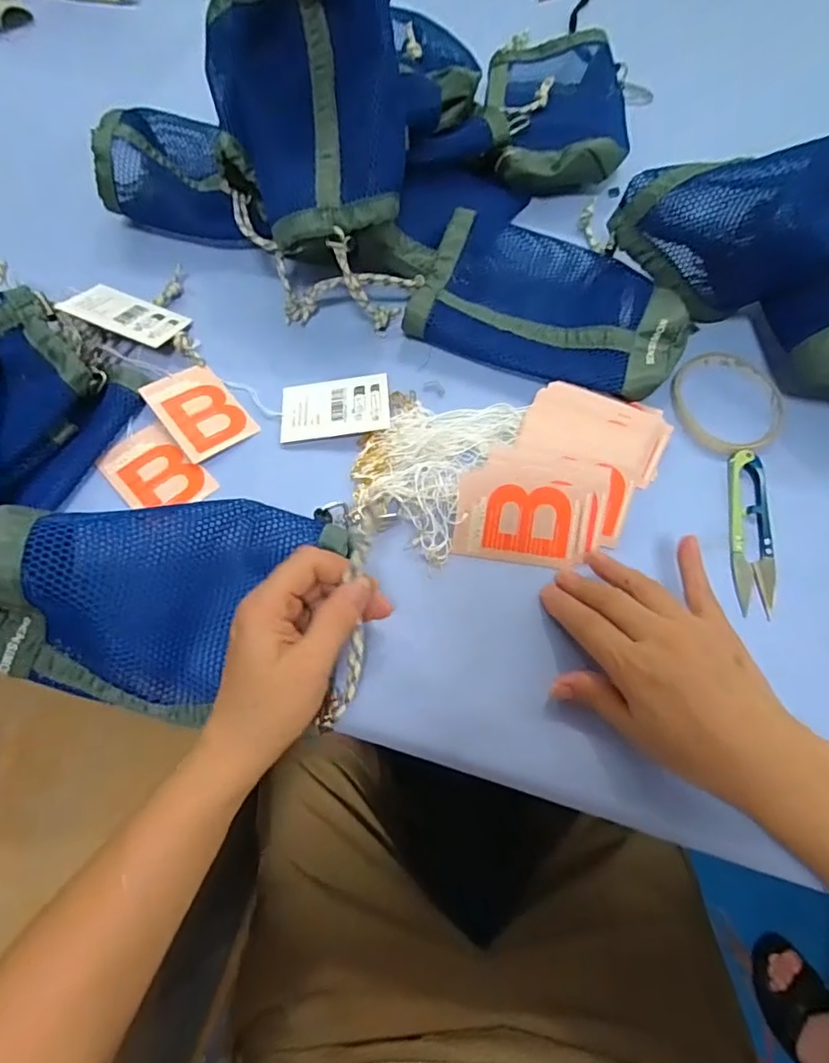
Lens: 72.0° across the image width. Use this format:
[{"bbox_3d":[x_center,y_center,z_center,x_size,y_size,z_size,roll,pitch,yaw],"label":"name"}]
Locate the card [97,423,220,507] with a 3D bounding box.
[{"bbox_3d":[-0.183,-0.041,0.403,0.079,0.004,0.052,42,67,18],"label":"card"}]

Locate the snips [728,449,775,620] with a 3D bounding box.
[{"bbox_3d":[0.230,-0.001,0.389,0.024,0.008,0.118,9,65,4],"label":"snips"}]

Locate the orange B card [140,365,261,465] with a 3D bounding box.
[{"bbox_3d":[-0.159,-0.090,0.424,0.053,0.004,0.079,-34,73,-23],"label":"orange B card"}]

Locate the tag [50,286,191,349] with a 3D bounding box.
[{"bbox_3d":[-0.224,-0.170,0.446,0.081,0.004,0.049,20,47,-6],"label":"tag"}]

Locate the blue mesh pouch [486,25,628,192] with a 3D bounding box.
[{"bbox_3d":[0.142,-0.421,0.564,0.129,0.037,0.230,1,65,0],"label":"blue mesh pouch"}]

